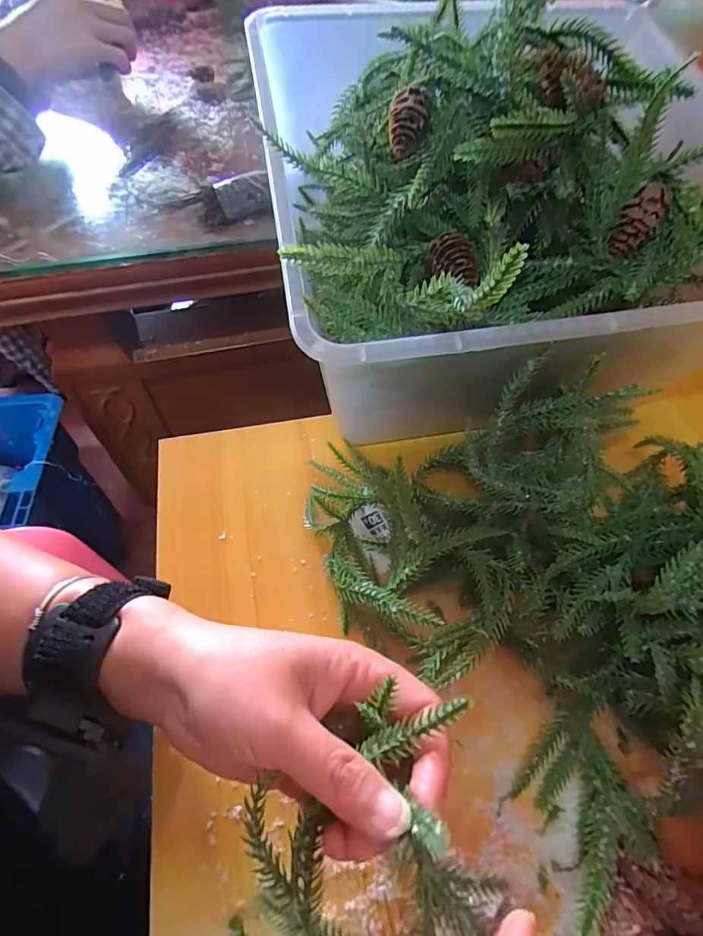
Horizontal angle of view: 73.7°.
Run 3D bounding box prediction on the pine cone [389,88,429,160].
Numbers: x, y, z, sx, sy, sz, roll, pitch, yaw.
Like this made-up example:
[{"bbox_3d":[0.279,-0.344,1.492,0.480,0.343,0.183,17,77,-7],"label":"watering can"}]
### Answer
[{"bbox_3d":[0.030,-0.184,0.251,0.020,0.026,0.023,5,56,2],"label":"pine cone"}]

